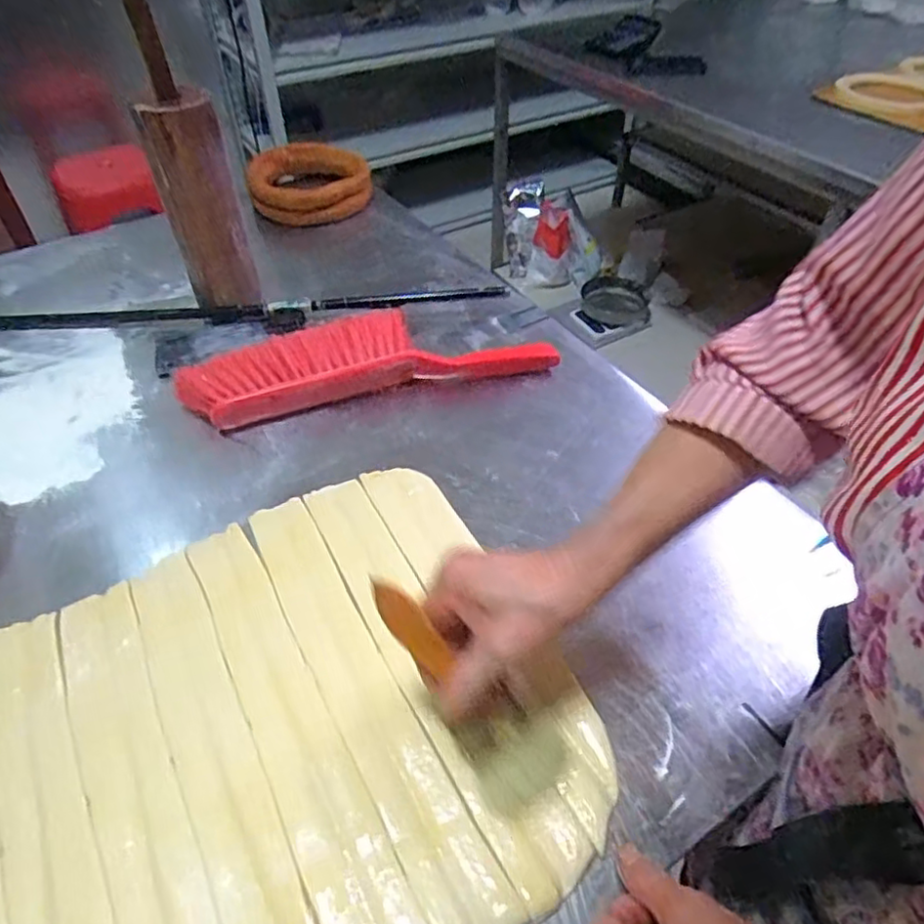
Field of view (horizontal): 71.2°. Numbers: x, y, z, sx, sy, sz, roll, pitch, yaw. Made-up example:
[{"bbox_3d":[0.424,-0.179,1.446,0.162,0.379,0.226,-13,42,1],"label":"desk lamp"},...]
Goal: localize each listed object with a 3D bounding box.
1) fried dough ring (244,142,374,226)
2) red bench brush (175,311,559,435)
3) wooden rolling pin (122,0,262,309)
[{"bbox_3d":[-0.231,-0.426,0.981,0.186,0.038,0.212,-14,48,-12],"label":"fried dough ring"},{"bbox_3d":[-0.102,-0.118,0.688,0.393,0.057,0.106,-12,47,-10],"label":"red bench brush"},{"bbox_3d":[-0.286,-0.328,0.657,0.077,0.380,0.073,-17,48,-14],"label":"wooden rolling pin"}]

